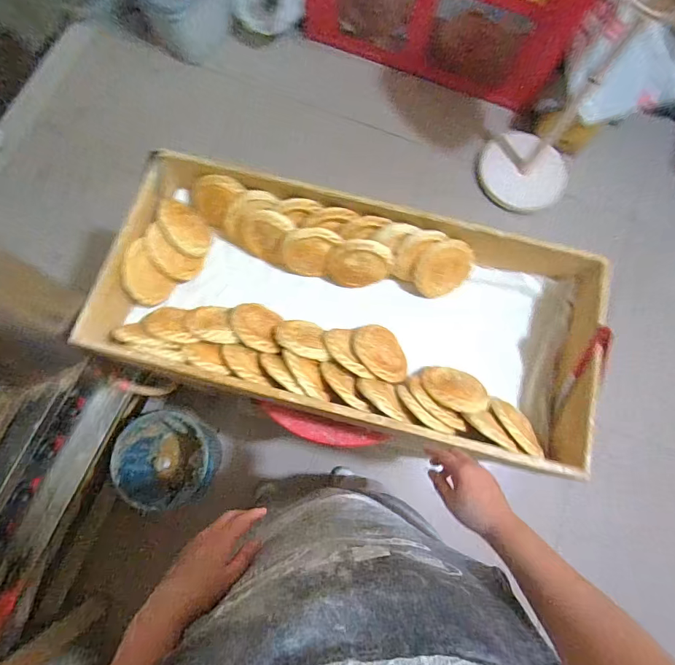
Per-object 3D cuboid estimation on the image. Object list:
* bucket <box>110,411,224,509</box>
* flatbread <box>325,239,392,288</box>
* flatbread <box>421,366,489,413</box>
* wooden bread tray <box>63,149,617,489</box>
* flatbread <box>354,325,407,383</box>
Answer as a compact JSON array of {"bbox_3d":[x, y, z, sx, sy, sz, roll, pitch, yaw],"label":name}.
[{"bbox_3d":[-0.477,0.354,1.192,0.259,0.284,0.230,-3,77,-2],"label":"bucket"},{"bbox_3d":[0.042,-0.141,0.829,0.132,0.110,0.029,-20,43,29],"label":"flatbread"},{"bbox_3d":[0.222,0.104,0.778,0.125,0.121,0.020,12,116,20],"label":"flatbread"},{"bbox_3d":[0.025,-0.041,0.825,0.888,0.202,0.418,13,77,1],"label":"wooden bread tray"},{"bbox_3d":[0.083,0.041,0.785,0.109,0.020,0.124,-20,74,-46],"label":"flatbread"}]

